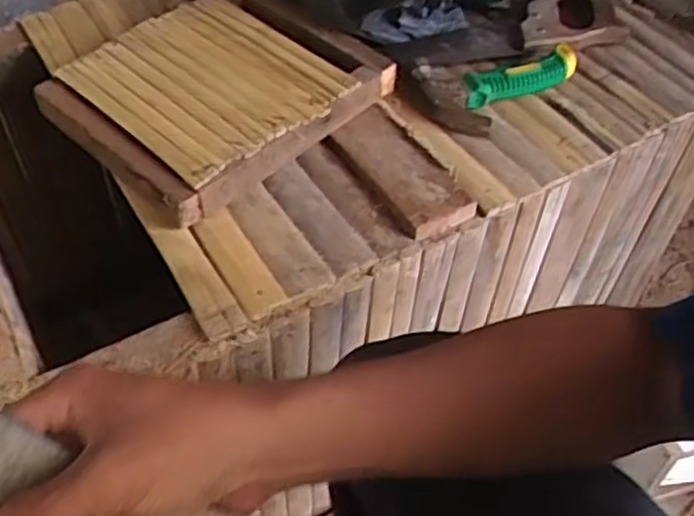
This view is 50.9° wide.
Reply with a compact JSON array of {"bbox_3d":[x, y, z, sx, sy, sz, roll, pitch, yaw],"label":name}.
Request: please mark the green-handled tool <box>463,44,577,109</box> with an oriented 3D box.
[{"bbox_3d":[0.167,-0.168,0.677,0.129,0.025,0.033,-25,53,-26],"label":"green-handled tool"}]

